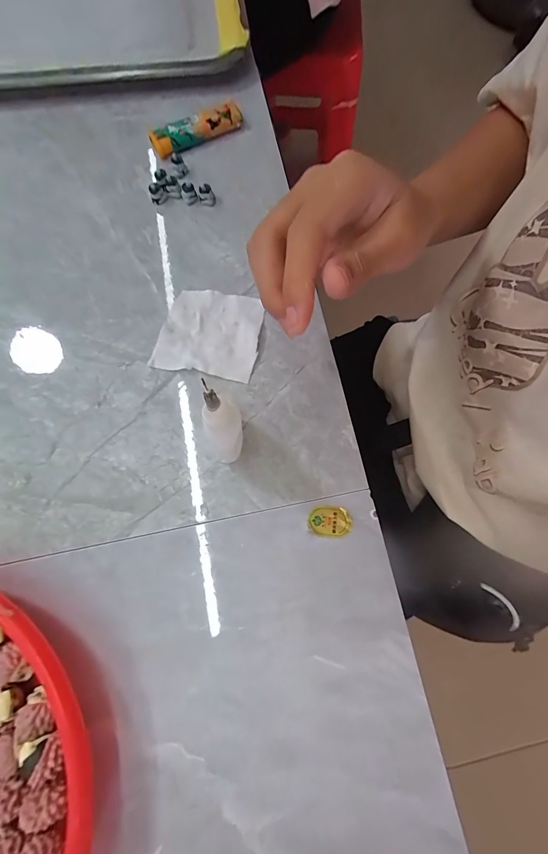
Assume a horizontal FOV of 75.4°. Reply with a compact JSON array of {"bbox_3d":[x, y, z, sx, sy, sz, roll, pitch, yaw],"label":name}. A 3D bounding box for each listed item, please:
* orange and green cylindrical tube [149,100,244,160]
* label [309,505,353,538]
[{"bbox_3d":[-0.065,-0.250,0.298,0.079,0.014,0.018,-31,78,-9],"label":"orange and green cylindrical tube"},{"bbox_3d":[0.035,0.059,0.222,0.027,0.004,0.018,-1,75,-2],"label":"label"}]

